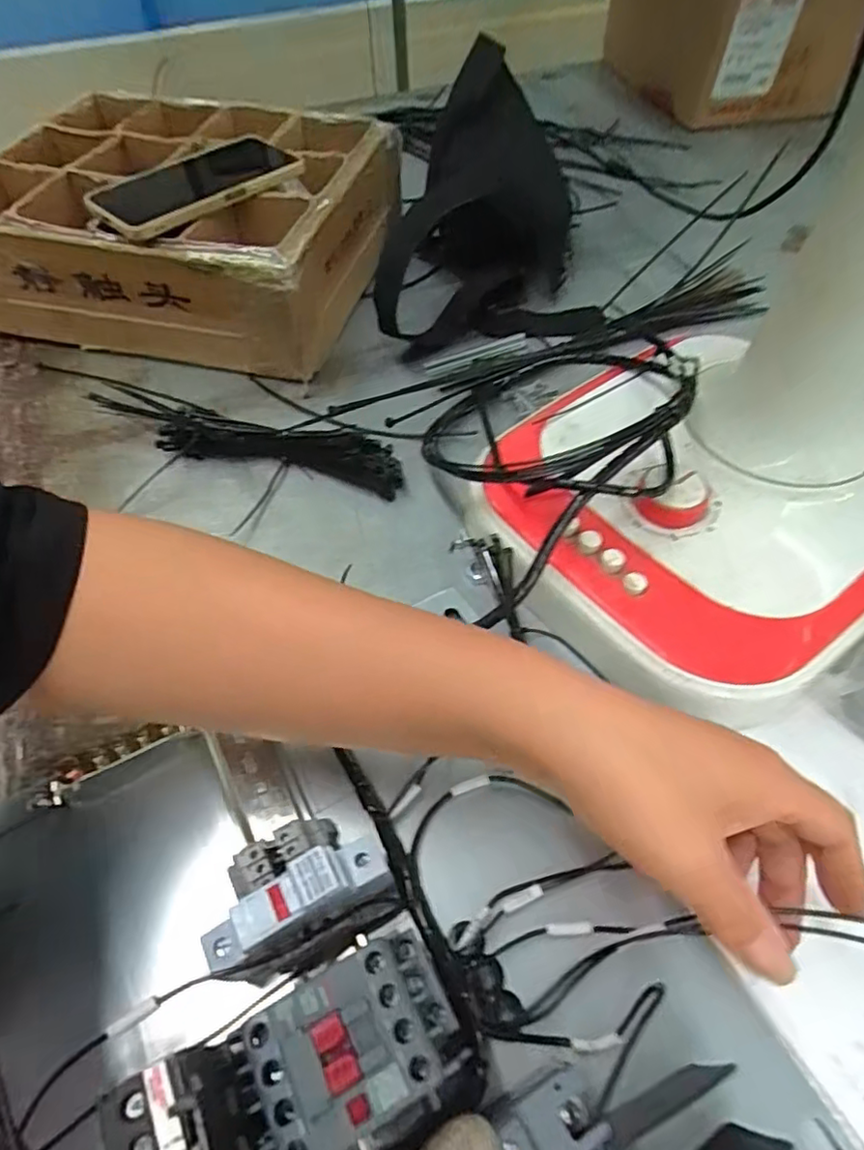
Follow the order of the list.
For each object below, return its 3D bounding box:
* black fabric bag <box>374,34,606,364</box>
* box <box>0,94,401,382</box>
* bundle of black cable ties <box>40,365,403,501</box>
[{"bbox_3d":[0.060,-0.374,0.614,0.199,0.150,0.332,2,55,3],"label":"black fabric bag"},{"bbox_3d":[-0.235,-0.341,0.600,0.342,0.115,0.287,9,55,8],"label":"box"},{"bbox_3d":[-0.180,-0.117,0.489,0.329,0.025,0.055,17,57,13],"label":"bundle of black cable ties"}]

